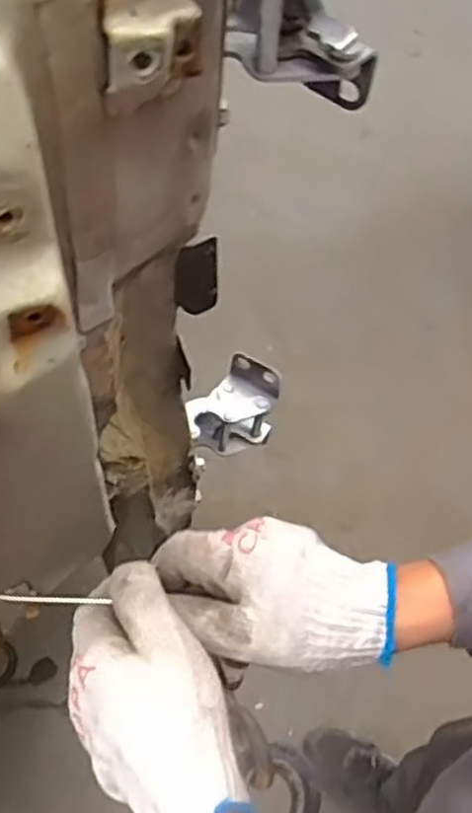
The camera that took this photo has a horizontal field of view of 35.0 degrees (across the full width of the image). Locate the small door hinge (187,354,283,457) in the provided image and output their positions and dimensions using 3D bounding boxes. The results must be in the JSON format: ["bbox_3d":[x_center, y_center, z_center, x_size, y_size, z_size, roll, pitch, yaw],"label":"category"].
[{"bbox_3d":[-0.003,0.004,0.761,0.081,0.088,0.057,-37,65,-27],"label":"small door hinge"}]

